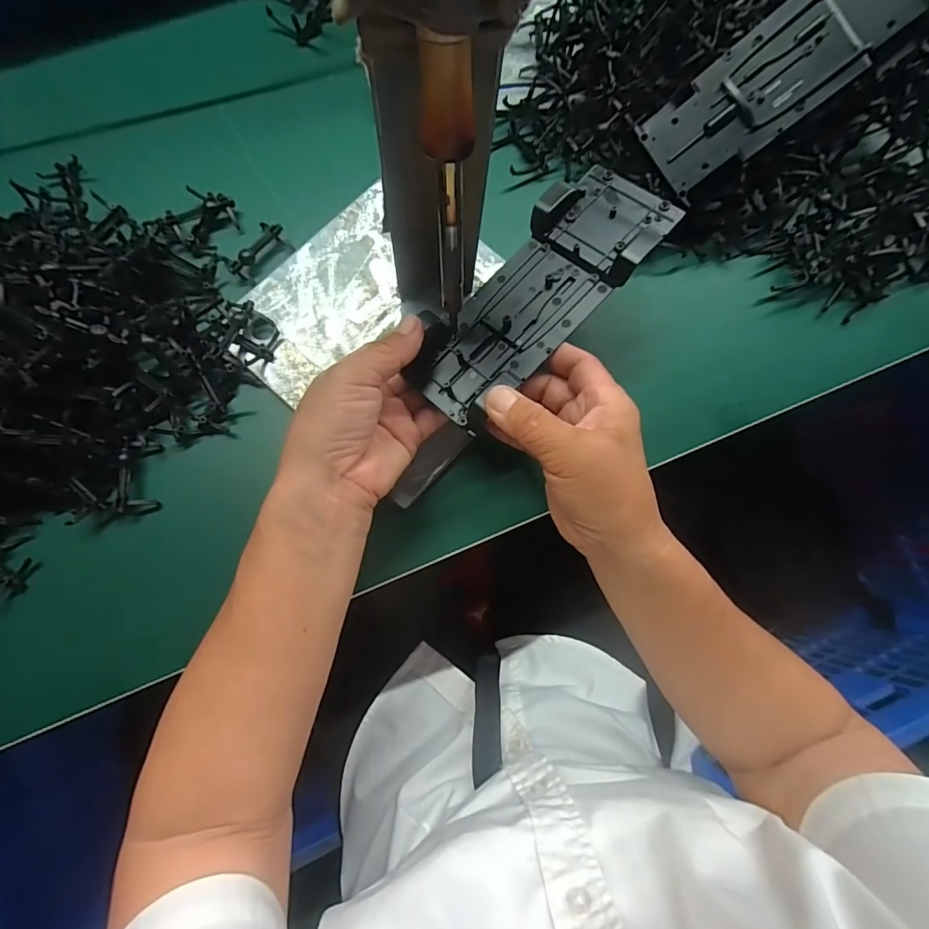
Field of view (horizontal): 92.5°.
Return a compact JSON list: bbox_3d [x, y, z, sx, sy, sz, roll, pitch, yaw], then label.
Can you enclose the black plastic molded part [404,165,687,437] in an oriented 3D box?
[{"bbox_3d":[0.046,-0.111,0.278,0.073,0.032,0.192,43,86,4],"label":"black plastic molded part"}]

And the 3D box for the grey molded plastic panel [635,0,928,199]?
[{"bbox_3d":[0.222,-0.274,0.303,0.190,0.012,0.071,-33,83,17],"label":"grey molded plastic panel"}]

